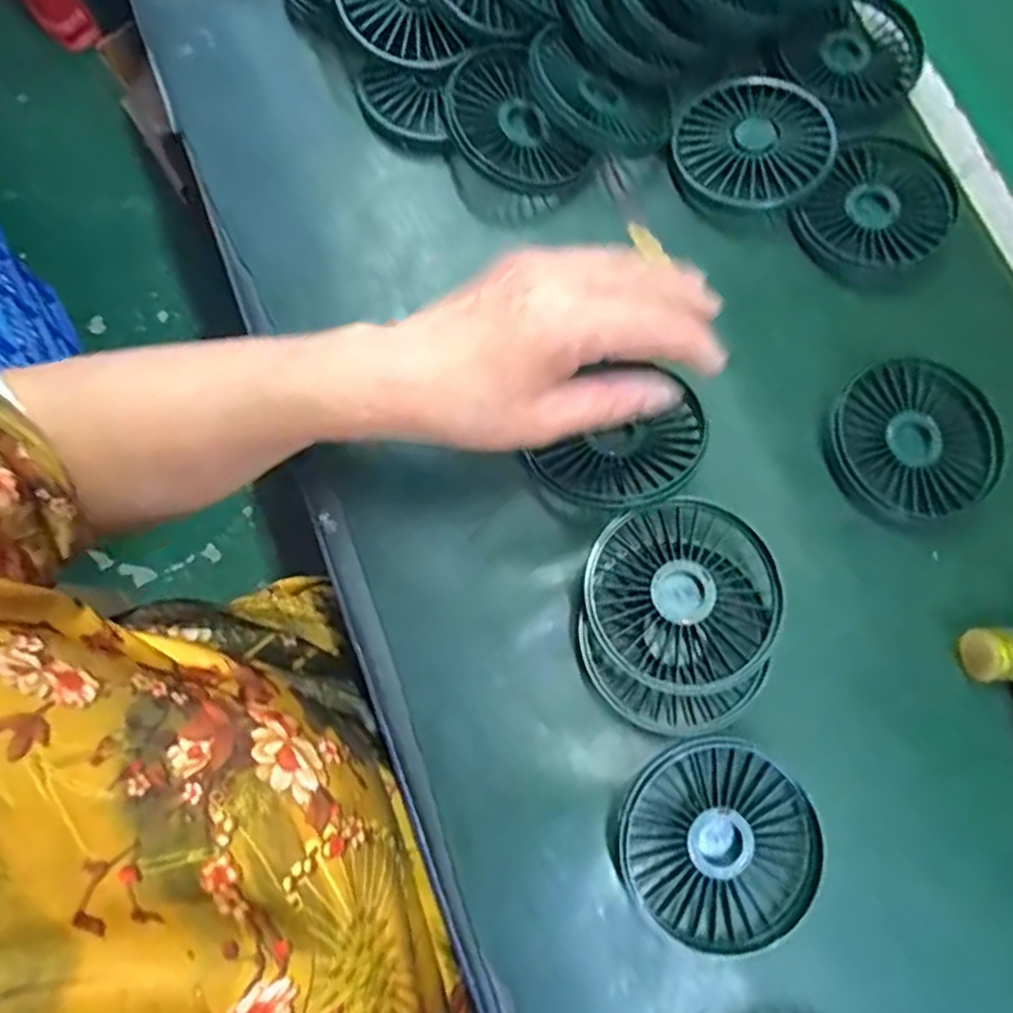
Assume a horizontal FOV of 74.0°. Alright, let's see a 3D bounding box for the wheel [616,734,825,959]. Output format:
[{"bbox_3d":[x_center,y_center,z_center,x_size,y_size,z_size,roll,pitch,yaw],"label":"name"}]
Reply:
[{"bbox_3d":[0.094,0.149,0.297,0.082,0.014,0.082,1,77,-3],"label":"wheel"}]

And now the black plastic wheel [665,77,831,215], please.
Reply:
[{"bbox_3d":[0.140,-0.209,0.382,0.083,0.020,0.088,1,77,-3],"label":"black plastic wheel"}]

